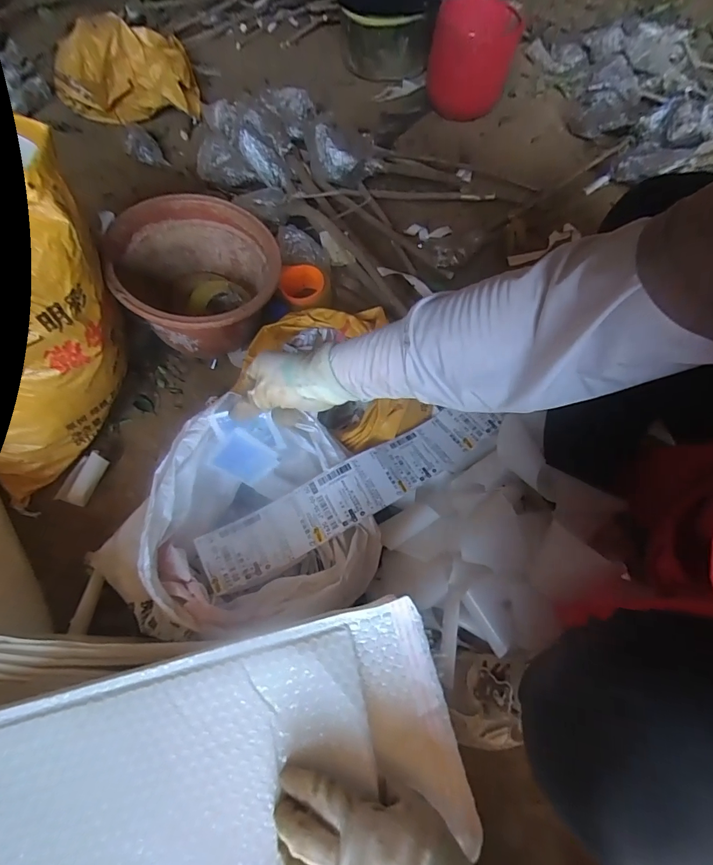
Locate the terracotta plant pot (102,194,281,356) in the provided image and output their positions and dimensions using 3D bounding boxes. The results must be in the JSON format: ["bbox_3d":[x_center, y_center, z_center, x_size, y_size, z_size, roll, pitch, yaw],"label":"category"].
[{"bbox_3d":[-0.249,-0.243,0.721,0.239,0.176,0.254,0,63,1],"label":"terracotta plant pot"}]

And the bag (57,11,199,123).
[{"bbox_3d":[-0.602,-0.914,1.102,0.356,0.174,0.291,-18,64,-8],"label":"bag"}]

